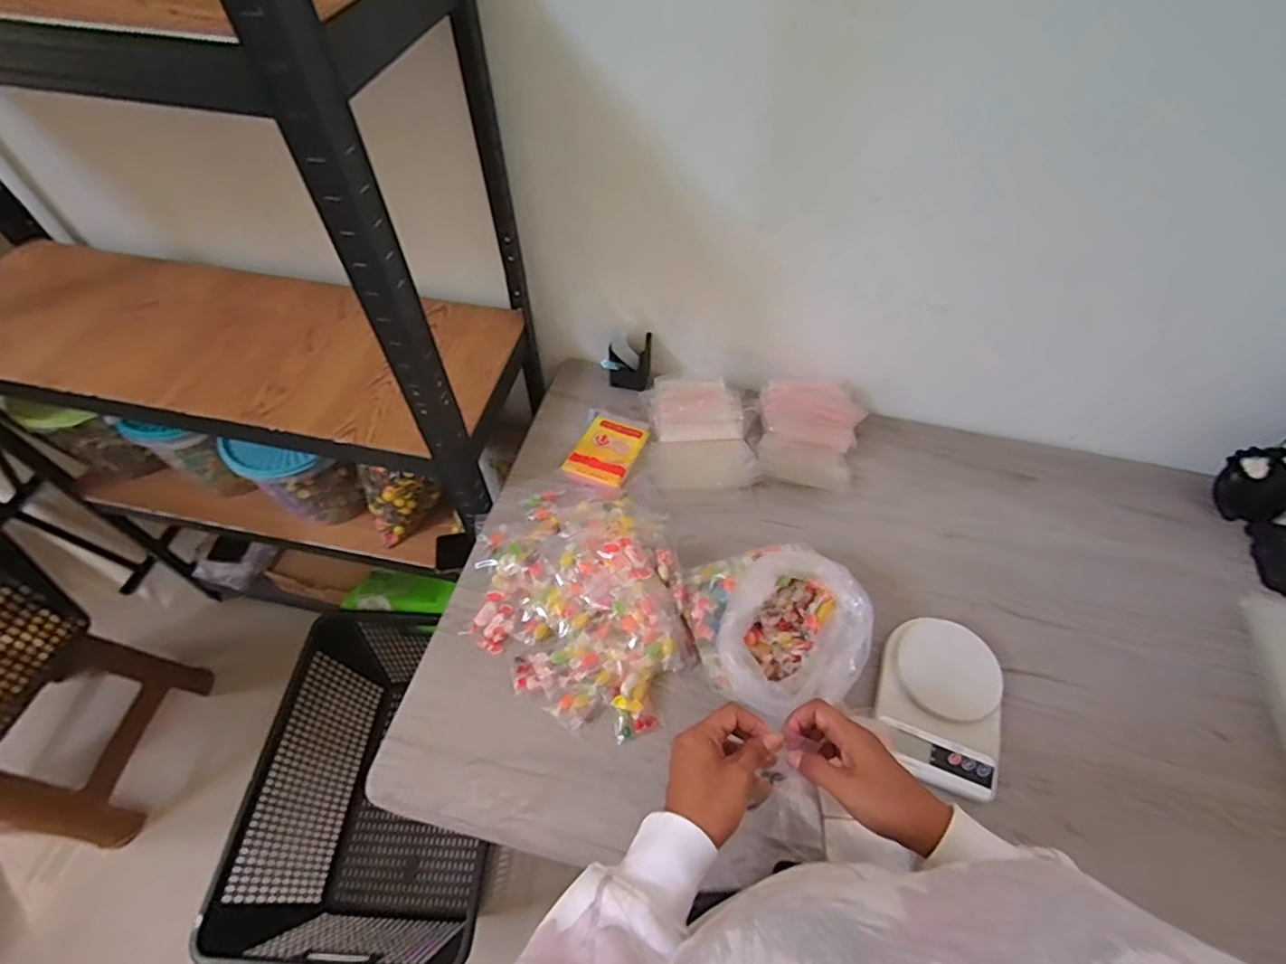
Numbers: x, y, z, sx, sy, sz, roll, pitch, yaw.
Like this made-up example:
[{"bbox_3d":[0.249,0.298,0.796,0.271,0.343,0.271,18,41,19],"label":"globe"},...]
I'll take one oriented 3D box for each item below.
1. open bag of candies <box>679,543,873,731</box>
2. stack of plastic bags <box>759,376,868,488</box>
[{"bbox_3d":[0.153,0.162,0.656,0.181,0.110,0.184,-14,57,-10],"label":"open bag of candies"},{"bbox_3d":[0.241,-0.081,0.843,0.140,0.071,0.175,9,56,5],"label":"stack of plastic bags"}]

